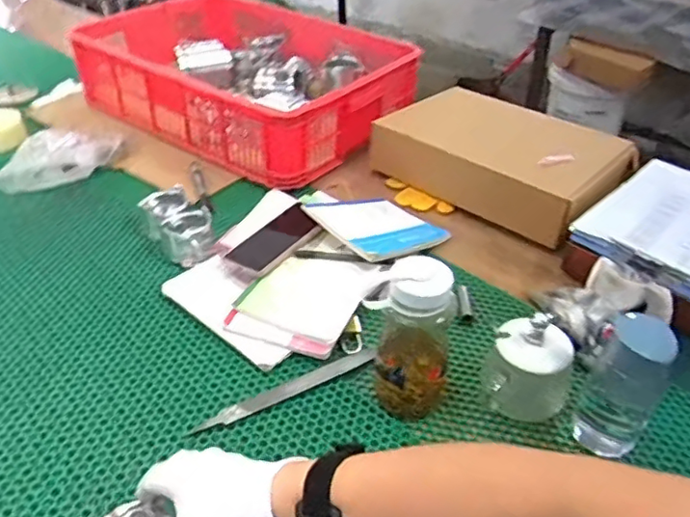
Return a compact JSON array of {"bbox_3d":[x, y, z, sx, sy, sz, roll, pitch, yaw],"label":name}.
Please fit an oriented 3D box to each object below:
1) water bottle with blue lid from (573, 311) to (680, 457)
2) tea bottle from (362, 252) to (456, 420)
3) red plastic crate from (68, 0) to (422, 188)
[{"bbox_3d":[0.283,0.124,0.604,0.065,0.156,0.070,27,44,29],"label":"water bottle with blue lid"},{"bbox_3d":[0.069,0.081,0.632,0.088,0.182,0.080,16,40,18],"label":"tea bottle"},{"bbox_3d":[-0.209,-0.371,1.216,0.680,0.161,0.431,24,43,26],"label":"red plastic crate"}]

